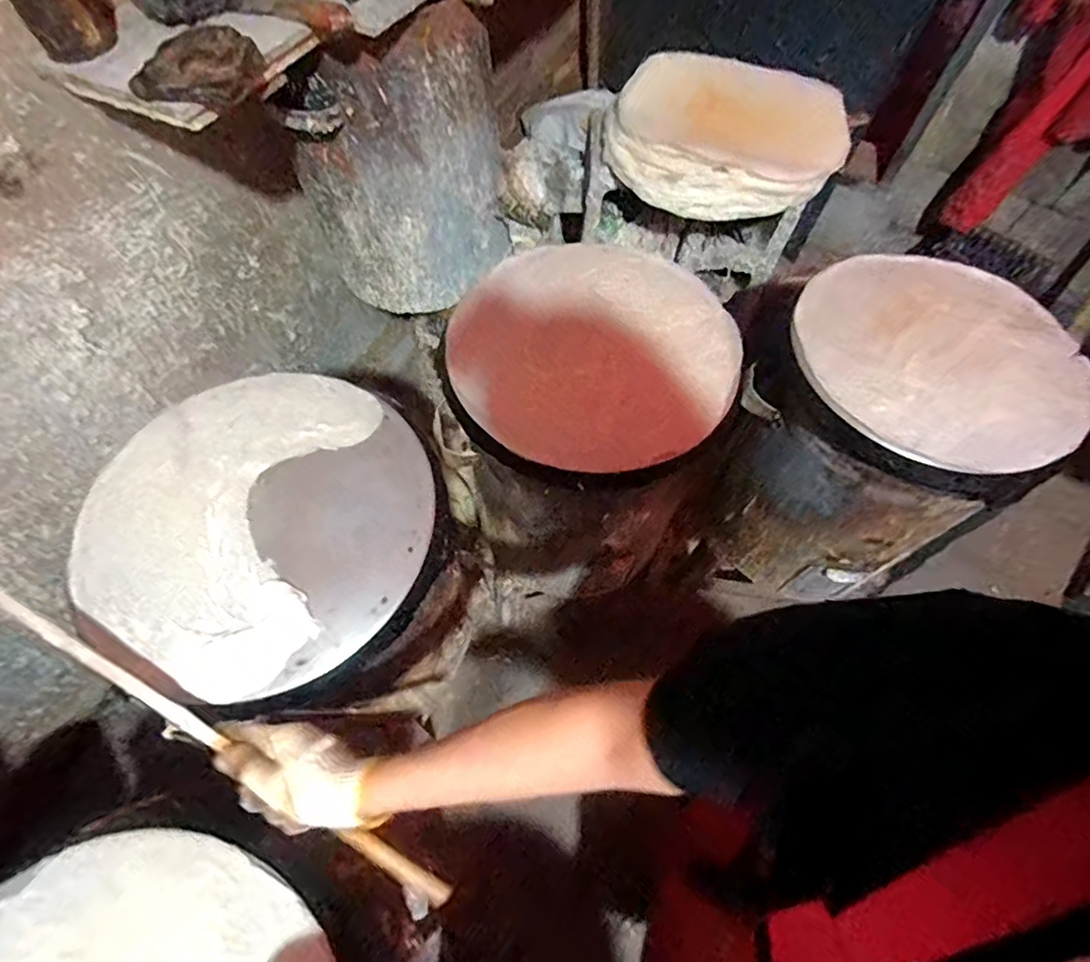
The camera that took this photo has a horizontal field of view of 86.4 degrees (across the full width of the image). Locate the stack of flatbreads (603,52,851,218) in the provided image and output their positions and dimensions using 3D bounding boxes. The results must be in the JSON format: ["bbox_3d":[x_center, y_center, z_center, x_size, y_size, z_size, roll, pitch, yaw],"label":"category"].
[{"bbox_3d":[0.305,-0.593,0.987,0.399,0.087,0.336,15,62,7],"label":"stack of flatbreads"}]

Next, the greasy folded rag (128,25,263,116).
[{"bbox_3d":[-0.393,-0.473,0.660,0.123,0.030,0.121,6,62,2],"label":"greasy folded rag"}]

